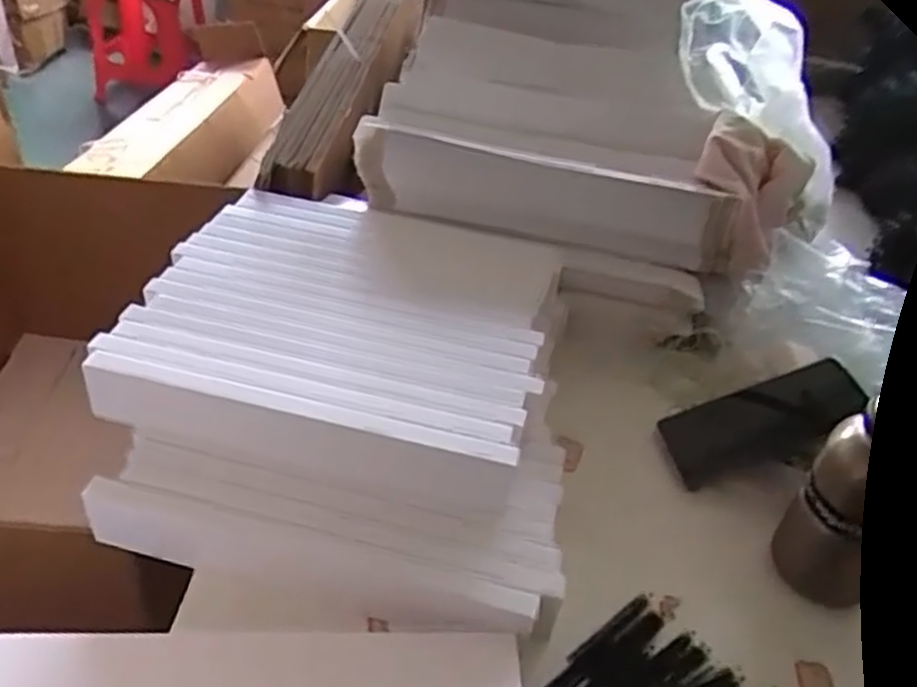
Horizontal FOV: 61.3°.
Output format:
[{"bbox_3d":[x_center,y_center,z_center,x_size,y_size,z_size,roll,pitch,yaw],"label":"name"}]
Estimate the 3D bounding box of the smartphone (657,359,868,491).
[{"bbox_3d":[0.252,0.066,0.644,0.154,0.008,0.070,-24,51,10],"label":"smartphone"}]

